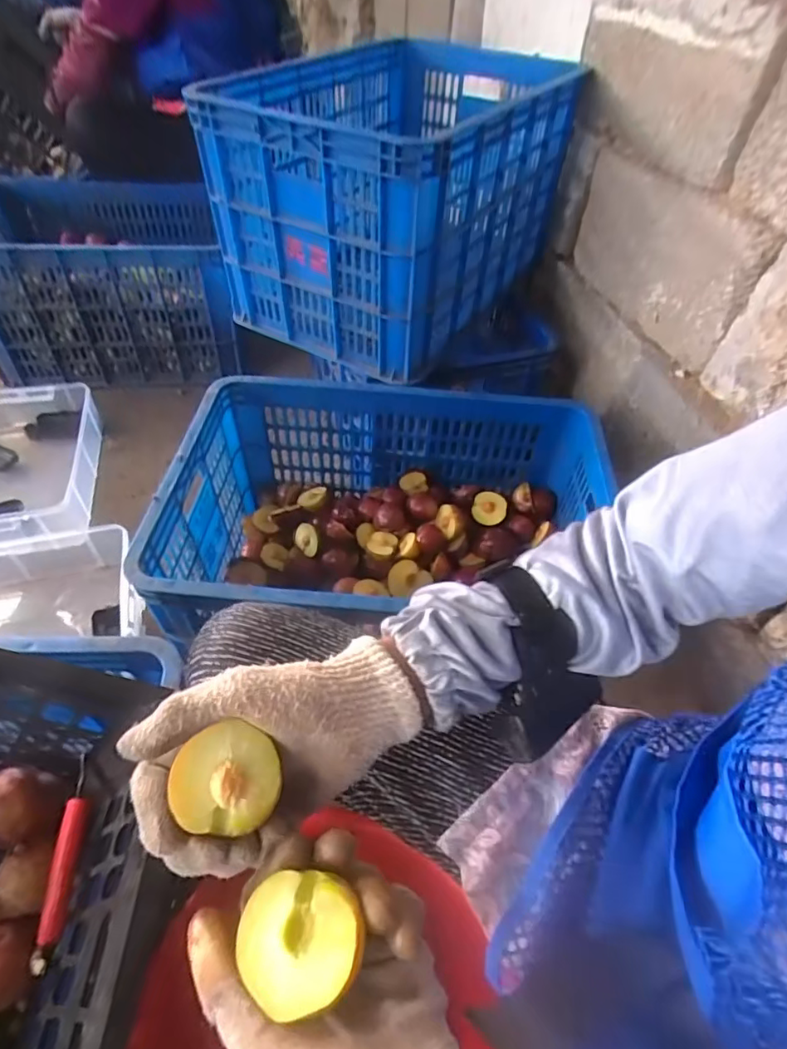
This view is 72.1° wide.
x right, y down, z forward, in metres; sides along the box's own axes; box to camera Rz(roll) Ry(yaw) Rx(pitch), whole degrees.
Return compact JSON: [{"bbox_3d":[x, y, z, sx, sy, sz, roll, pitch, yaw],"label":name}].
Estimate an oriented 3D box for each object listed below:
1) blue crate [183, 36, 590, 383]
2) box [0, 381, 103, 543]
[{"bbox_3d":[-0.001,-0.488,0.830,0.352,0.296,0.430,28,53,19],"label":"blue crate"},{"bbox_3d":[-0.696,-0.086,0.976,0.290,0.104,0.386,-10,51,-12],"label":"box"}]

